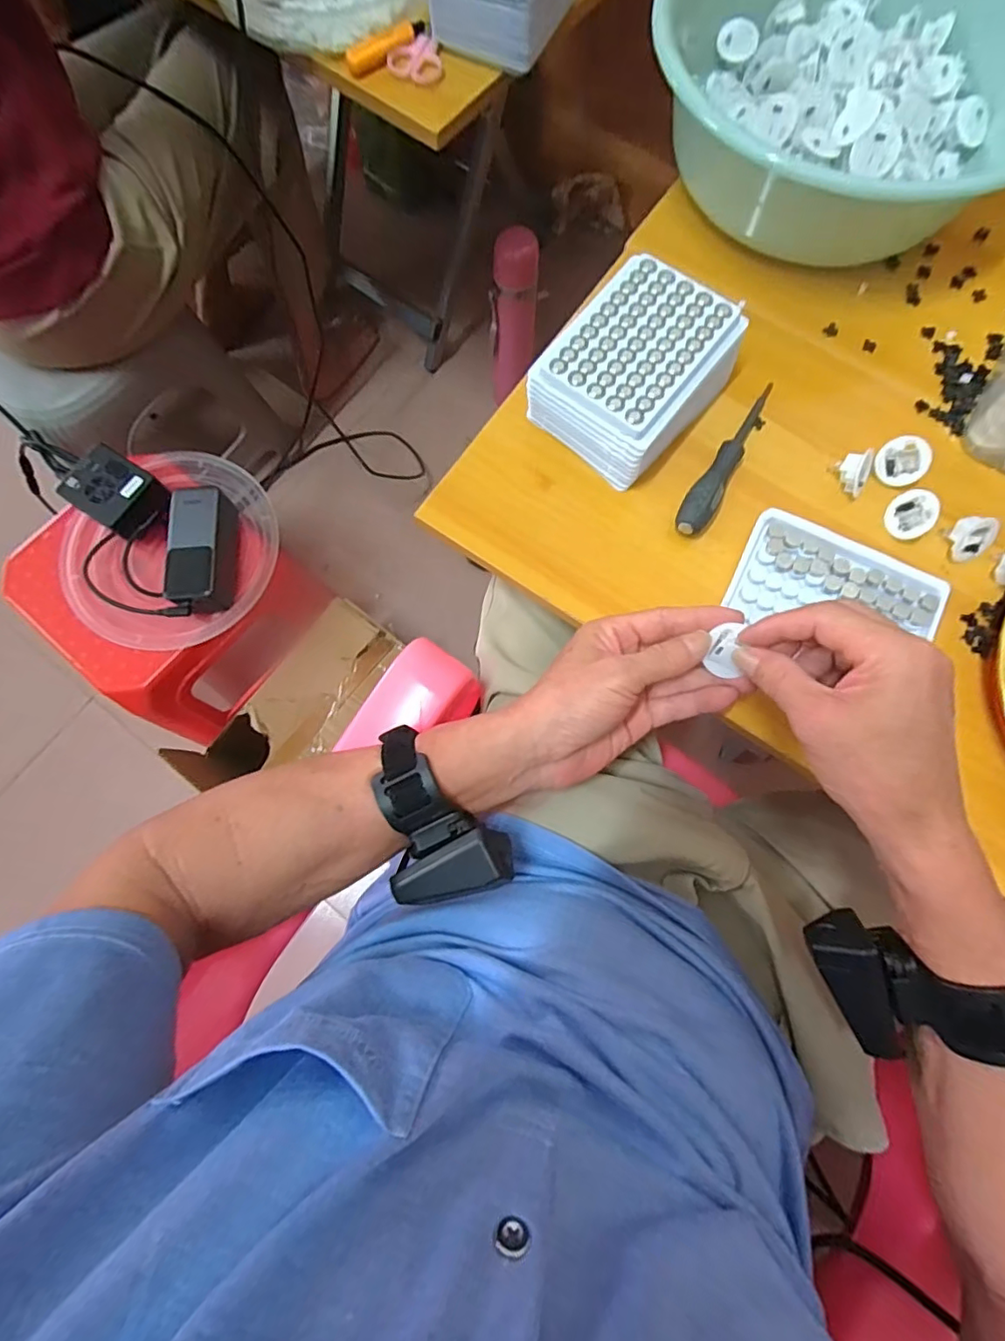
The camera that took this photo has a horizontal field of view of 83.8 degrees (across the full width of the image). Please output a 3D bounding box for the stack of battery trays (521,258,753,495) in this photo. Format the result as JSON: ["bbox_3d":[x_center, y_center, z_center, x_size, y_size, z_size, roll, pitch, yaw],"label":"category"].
[{"bbox_3d":[0.092,-0.211,0.400,0.097,0.056,0.132,40,80,9],"label":"stack of battery trays"}]

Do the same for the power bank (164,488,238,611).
[{"bbox_3d":[-0.330,-0.131,0.612,0.056,0.059,0.132,1,77,0],"label":"power bank"}]

